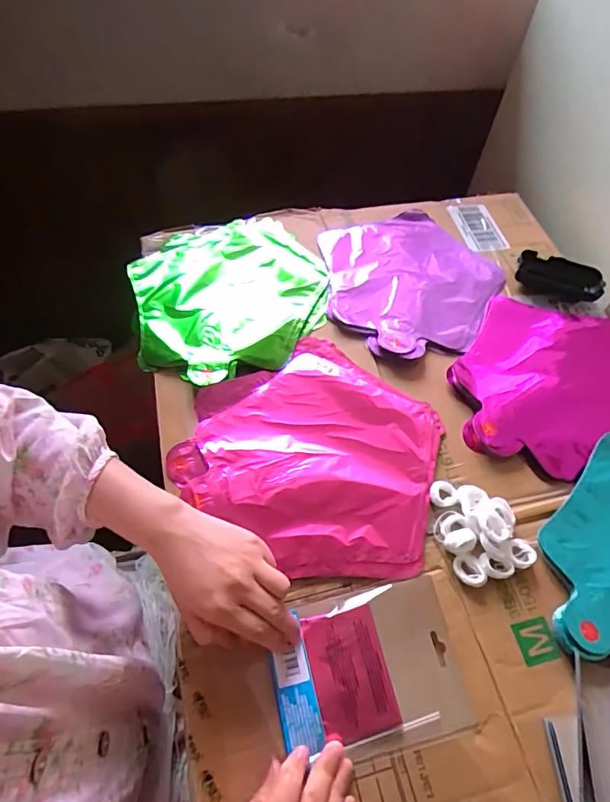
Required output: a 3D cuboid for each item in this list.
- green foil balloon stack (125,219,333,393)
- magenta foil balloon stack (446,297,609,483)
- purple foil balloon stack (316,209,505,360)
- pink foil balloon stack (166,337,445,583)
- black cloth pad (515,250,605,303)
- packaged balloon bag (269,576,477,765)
[{"bbox_3d":[-0.093,-0.134,0.585,0.229,0.026,0.253,-15,61,-13],"label":"green foil balloon stack"},{"bbox_3d":[0.292,-0.023,0.540,0.235,0.021,0.231,14,59,4],"label":"magenta foil balloon stack"},{"bbox_3d":[0.141,-0.159,0.608,0.226,0.011,0.239,-9,60,-9],"label":"purple foil balloon stack"},{"bbox_3d":[0.016,0.049,0.477,0.249,0.009,0.222,32,62,14],"label":"pink foil balloon stack"},{"bbox_3d":[0.334,-0.162,0.624,0.105,0.020,0.057,20,60,7],"label":"black cloth pad"},{"bbox_3d":[0.052,0.220,0.390,0.148,0.014,0.114,-9,60,-9],"label":"packaged balloon bag"}]

